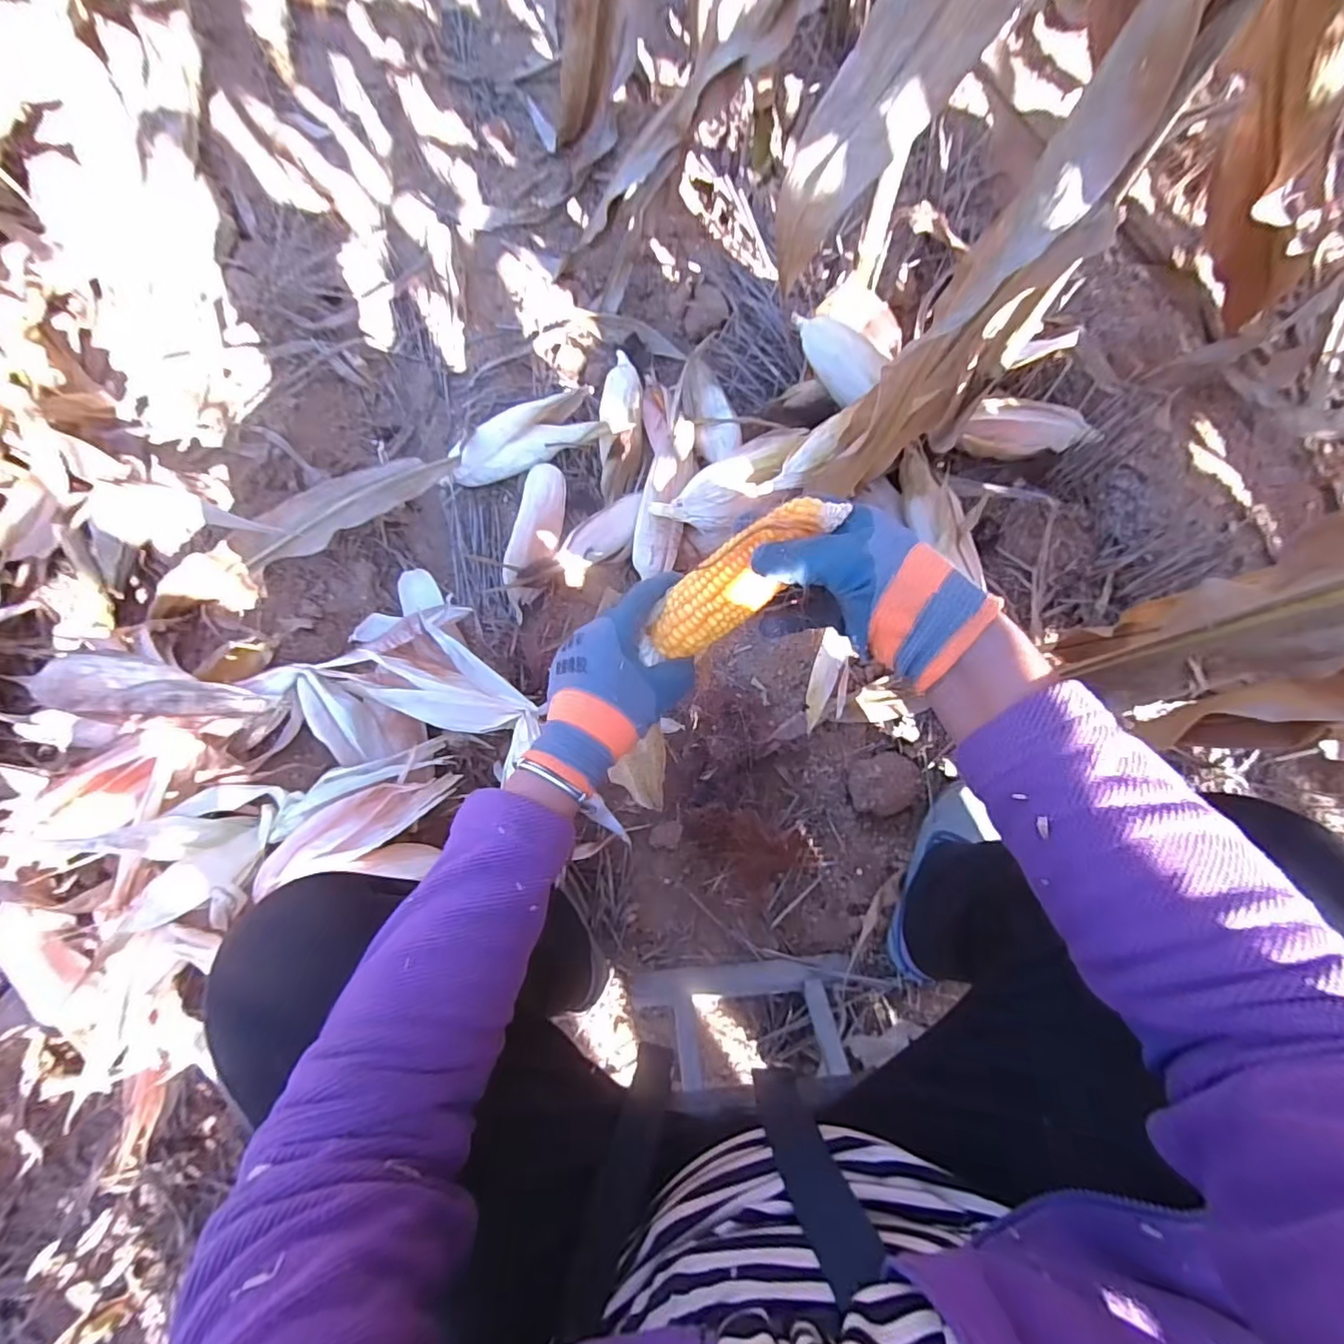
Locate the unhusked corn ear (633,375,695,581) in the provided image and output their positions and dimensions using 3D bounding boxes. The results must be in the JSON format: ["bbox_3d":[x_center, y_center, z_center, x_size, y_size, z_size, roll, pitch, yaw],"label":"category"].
[{"bbox_3d":[-0.010,-0.284,0.801,0.078,0.070,0.313,2,75,3],"label":"unhusked corn ear"}]

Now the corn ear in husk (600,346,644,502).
[{"bbox_3d":[-0.073,-0.369,0.845,0.058,0.042,0.240,0,75,2],"label":"corn ear in husk"}]

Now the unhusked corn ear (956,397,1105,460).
[{"bbox_3d":[0.451,-0.308,0.748,0.181,0.057,0.059,-6,75,1],"label":"unhusked corn ear"}]

